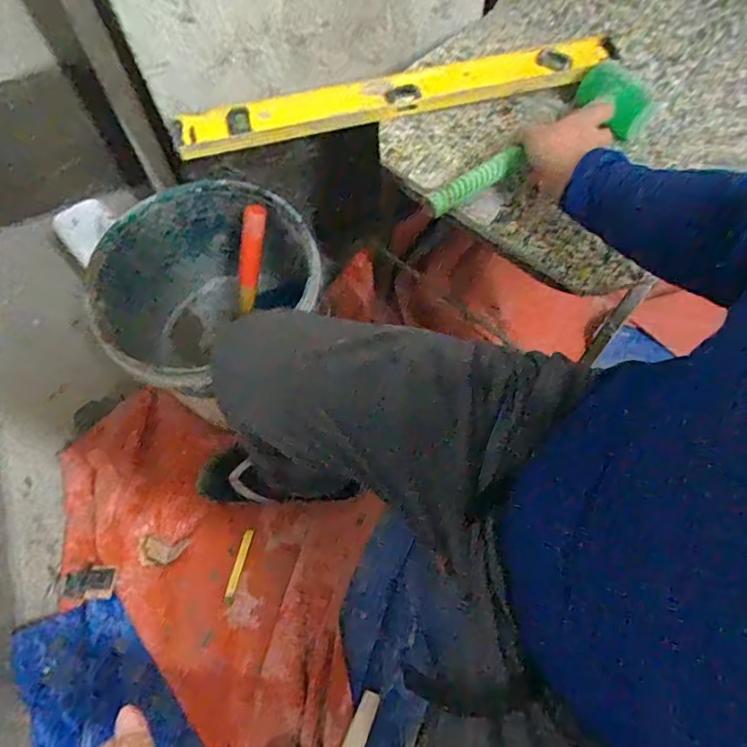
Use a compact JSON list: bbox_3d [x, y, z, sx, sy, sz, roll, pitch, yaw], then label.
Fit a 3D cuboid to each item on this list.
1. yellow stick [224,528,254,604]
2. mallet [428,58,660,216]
[{"bbox_3d":[-0.214,0.304,0.832,0.015,0.010,0.112,12,66,8],"label":"yellow stick"},{"bbox_3d":[0.227,-0.300,0.667,0.372,0.056,0.104,-35,68,-18],"label":"mallet"}]

